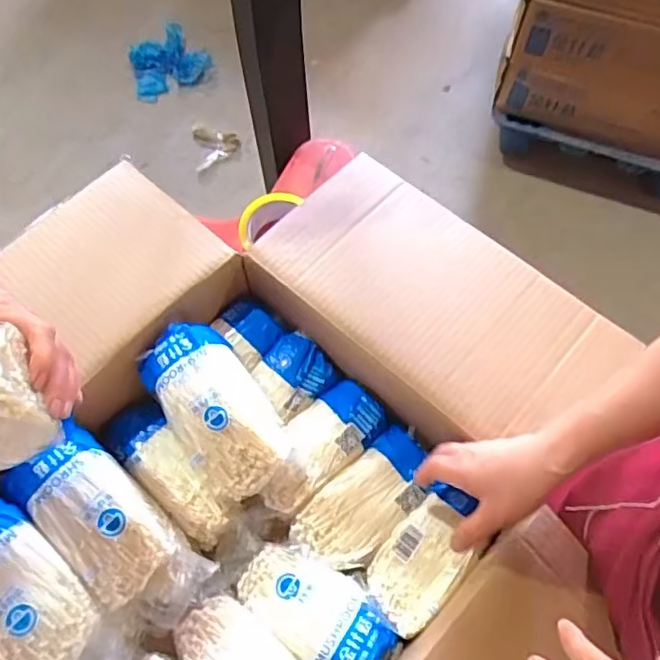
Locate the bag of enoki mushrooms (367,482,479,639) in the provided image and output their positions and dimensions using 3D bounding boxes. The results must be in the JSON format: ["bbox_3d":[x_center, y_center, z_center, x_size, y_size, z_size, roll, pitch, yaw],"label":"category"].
[{"bbox_3d":[0.089,0.214,0.580,0.070,0.034,0.133,35,67,15],"label":"bag of enoki mushrooms"}]

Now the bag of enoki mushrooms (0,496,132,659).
[{"bbox_3d":[-0.264,0.234,0.533,0.199,0.070,0.090,43,72,12],"label":"bag of enoki mushrooms"}]

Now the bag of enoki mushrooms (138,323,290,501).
[{"bbox_3d":[-0.112,0.075,0.595,0.099,0.048,0.173,-32,69,-16],"label":"bag of enoki mushrooms"}]

